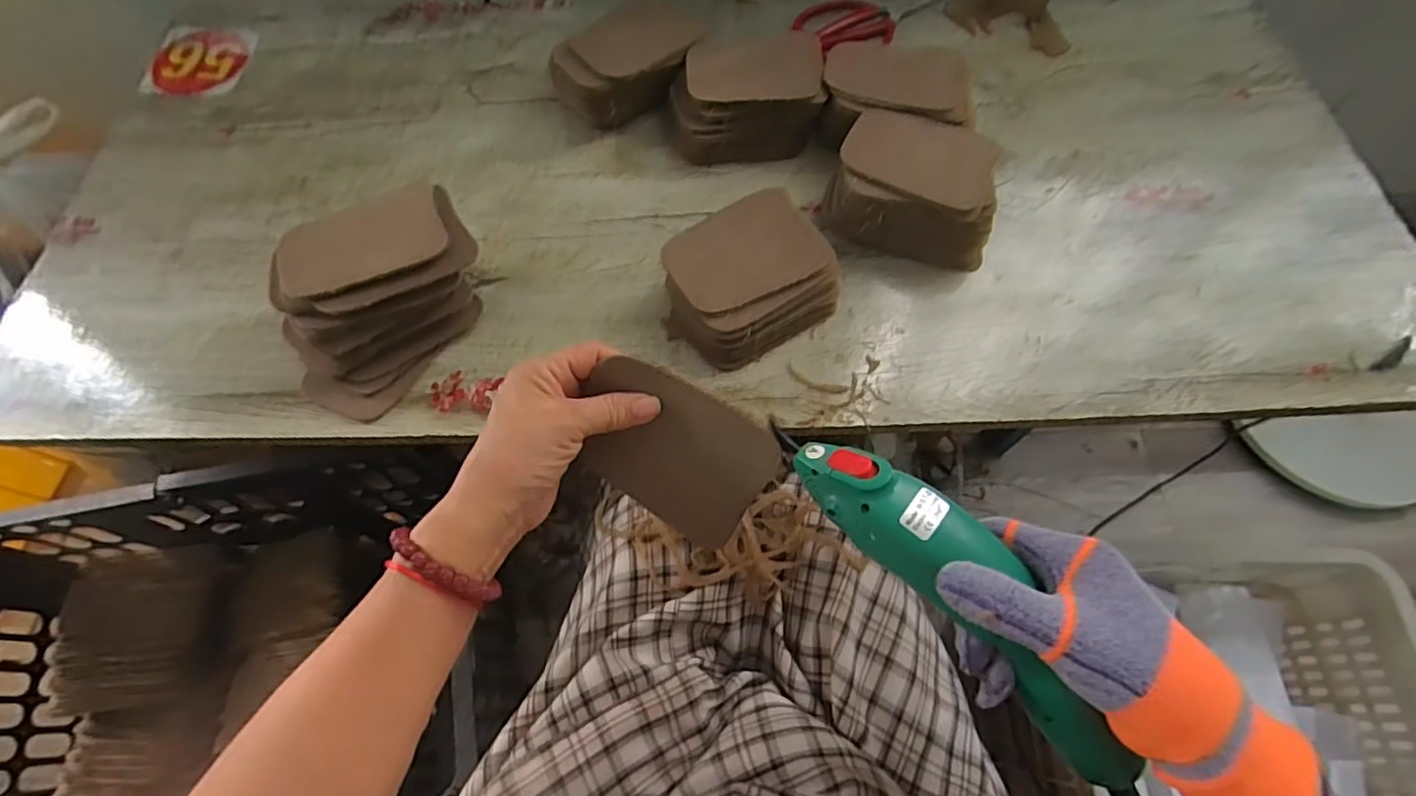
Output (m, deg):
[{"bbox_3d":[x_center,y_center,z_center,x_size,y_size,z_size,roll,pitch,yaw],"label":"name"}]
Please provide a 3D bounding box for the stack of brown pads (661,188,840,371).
[{"bbox_3d":[0.031,-0.094,0.496,0.129,0.051,0.106,-33,67,-14],"label":"stack of brown pads"}]

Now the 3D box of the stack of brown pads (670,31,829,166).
[{"bbox_3d":[0.036,-0.284,0.587,0.142,0.058,0.107,-8,63,-3],"label":"stack of brown pads"}]

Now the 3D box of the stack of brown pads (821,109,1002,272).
[{"bbox_3d":[0.175,-0.179,0.529,0.138,0.063,0.105,15,64,9],"label":"stack of brown pads"}]

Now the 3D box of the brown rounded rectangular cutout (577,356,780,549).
[{"bbox_3d":[-0.022,0.032,0.354,0.108,0.005,0.080,29,111,8],"label":"brown rounded rectangular cutout"}]

